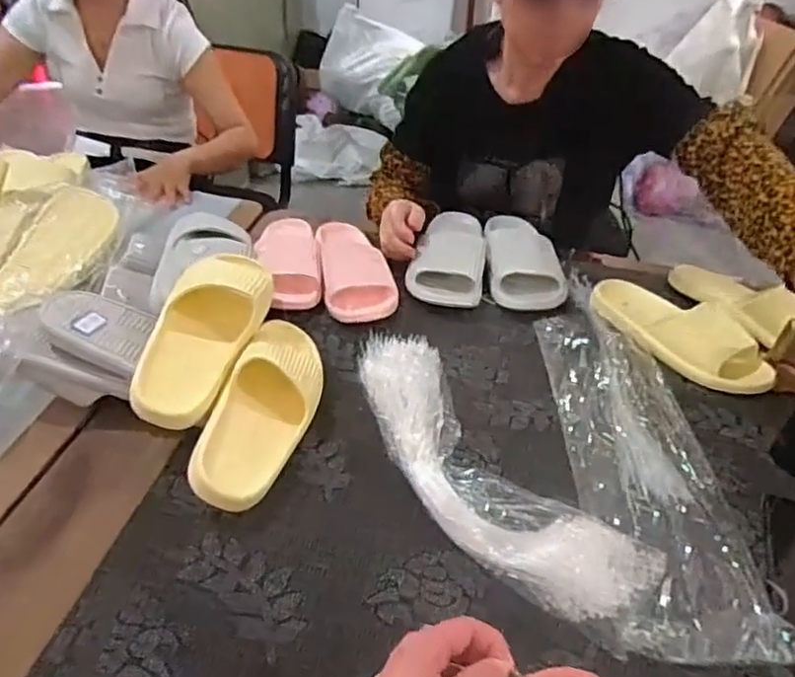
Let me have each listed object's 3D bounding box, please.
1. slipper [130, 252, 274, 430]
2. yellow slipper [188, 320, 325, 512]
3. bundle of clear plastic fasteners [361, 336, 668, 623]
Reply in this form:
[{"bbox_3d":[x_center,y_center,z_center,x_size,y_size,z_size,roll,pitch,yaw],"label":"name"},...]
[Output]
[{"bbox_3d":[-0.212,-0.012,0.705,0.096,0.072,0.236,10,53,8],"label":"slipper"},{"bbox_3d":[-0.139,0.072,0.690,0.086,0.075,0.259,12,39,9],"label":"yellow slipper"},{"bbox_3d":[0.077,0.121,0.676,0.145,0.047,0.419,-20,44,-27],"label":"bundle of clear plastic fasteners"}]

